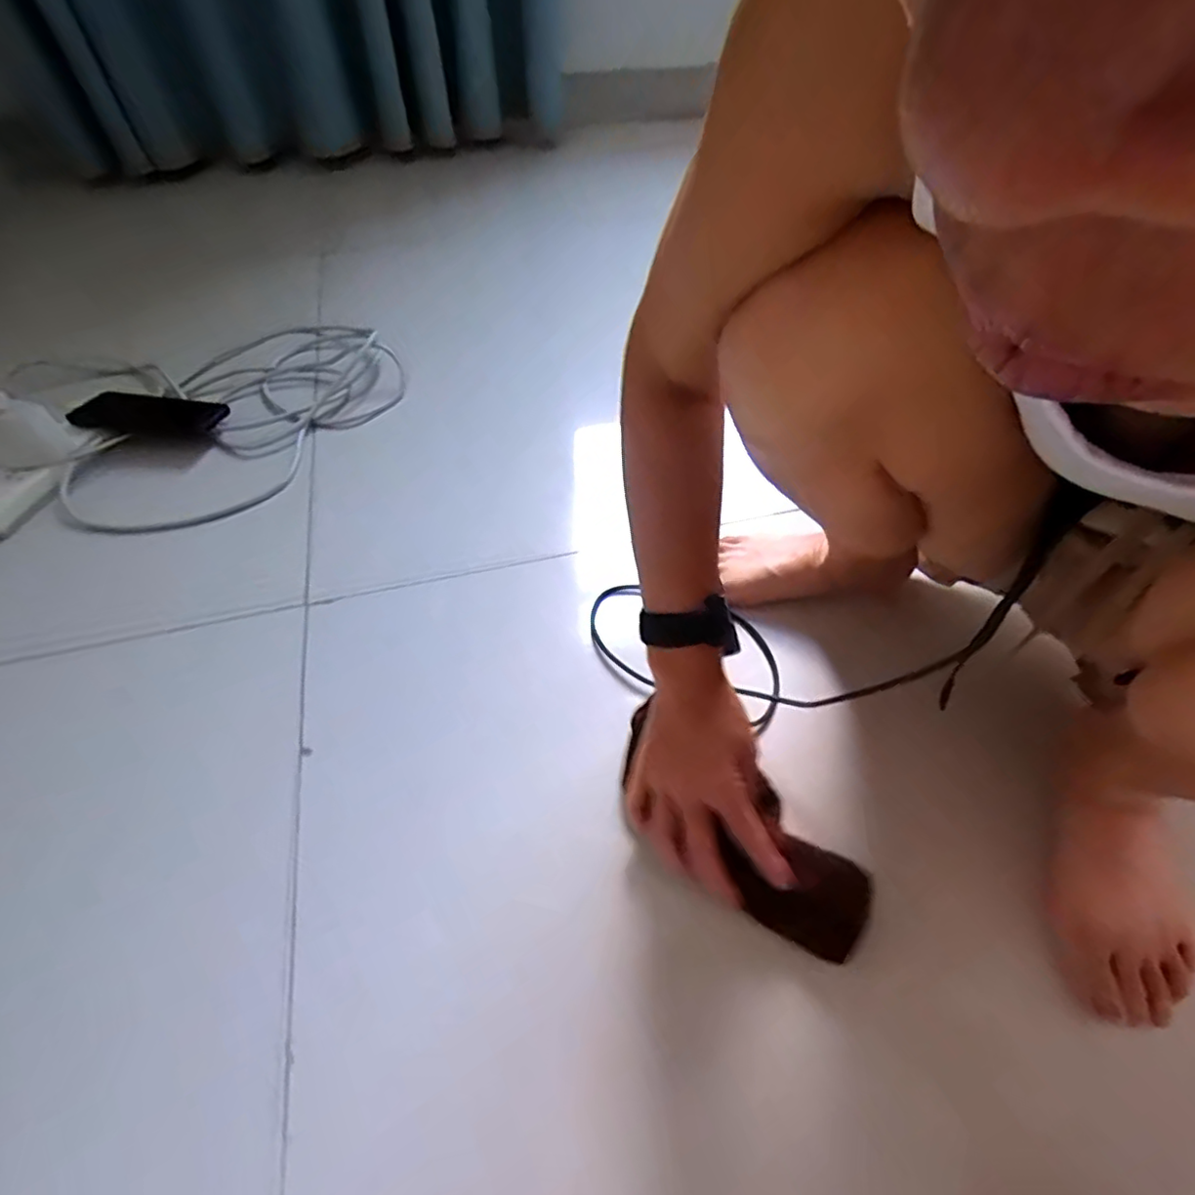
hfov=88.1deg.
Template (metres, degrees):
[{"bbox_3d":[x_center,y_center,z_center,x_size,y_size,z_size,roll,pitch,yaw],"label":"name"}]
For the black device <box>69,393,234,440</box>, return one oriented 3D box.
[{"bbox_3d":[-0.568,-0.231,0.784,0.166,0.021,0.070,3,54,3],"label":"black device"}]

